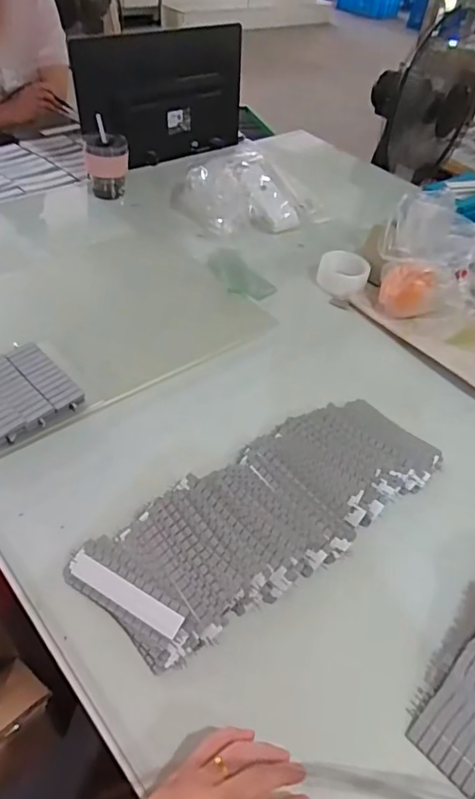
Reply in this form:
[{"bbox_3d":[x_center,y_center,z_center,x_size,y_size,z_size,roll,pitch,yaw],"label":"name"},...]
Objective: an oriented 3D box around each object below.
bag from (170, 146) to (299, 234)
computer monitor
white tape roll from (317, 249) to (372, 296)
[{"bbox_3d":[0.003,-0.416,1.054,0.214,0.099,0.192,-17,50,-22],"label":"bag"},{"bbox_3d":[-0.162,-0.723,1.246,0.477,0.262,0.042,-29,39,-31],"label":"computer monitor"},{"bbox_3d":[0.186,-0.223,0.919,0.085,0.040,0.085,4,46,-4],"label":"white tape roll"}]

